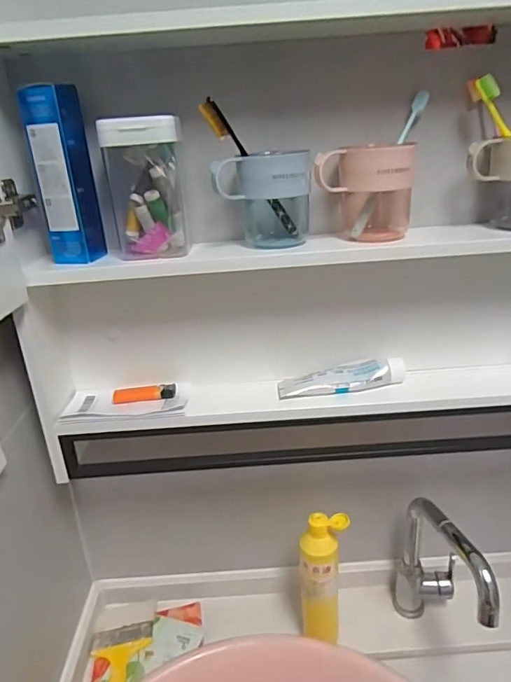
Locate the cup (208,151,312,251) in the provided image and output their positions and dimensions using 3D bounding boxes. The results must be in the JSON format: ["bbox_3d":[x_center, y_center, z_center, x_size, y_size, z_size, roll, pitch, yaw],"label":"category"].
[{"bbox_3d":[0.011,-0.157,0.569,0.103,0.104,0.068,-1,23,9],"label":"cup"}]

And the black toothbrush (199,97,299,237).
[{"bbox_3d":[-0.002,-0.185,0.558,0.018,0.185,0.011,-50,38,-11],"label":"black toothbrush"}]

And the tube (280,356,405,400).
[{"bbox_3d":[0.111,0.046,0.645,0.161,0.031,0.039,-7,23,-5],"label":"tube"}]

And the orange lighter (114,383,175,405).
[{"bbox_3d":[-0.149,0.071,0.669,0.083,0.015,0.020,-6,23,-3],"label":"orange lighter"}]

